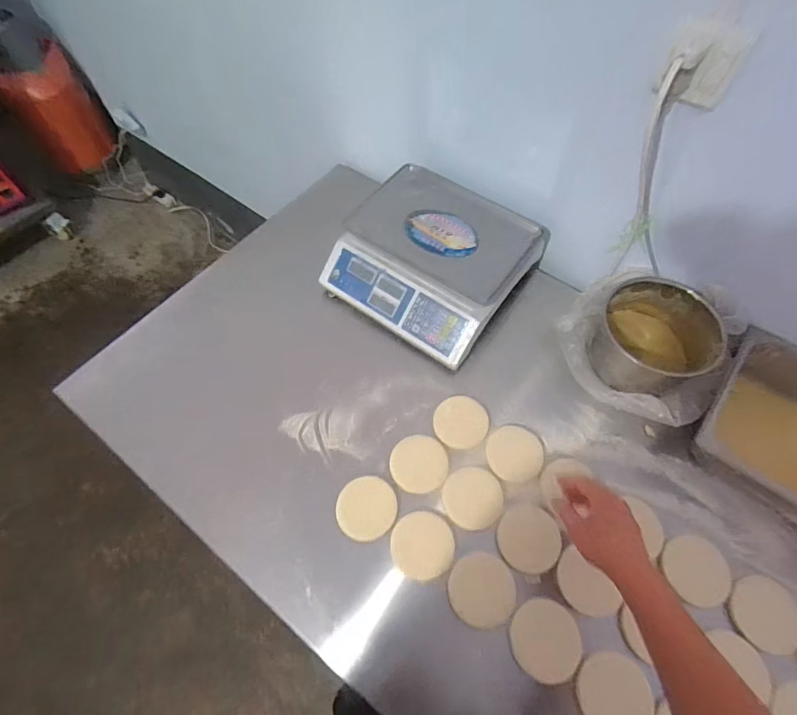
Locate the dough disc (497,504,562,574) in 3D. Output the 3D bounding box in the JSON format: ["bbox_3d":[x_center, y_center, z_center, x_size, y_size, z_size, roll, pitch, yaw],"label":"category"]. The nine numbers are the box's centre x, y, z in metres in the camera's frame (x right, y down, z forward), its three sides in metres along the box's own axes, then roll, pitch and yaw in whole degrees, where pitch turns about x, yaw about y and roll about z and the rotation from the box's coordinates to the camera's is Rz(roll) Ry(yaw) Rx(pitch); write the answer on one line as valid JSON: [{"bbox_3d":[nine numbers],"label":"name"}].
[{"bbox_3d":[0.200,0.277,0.673,0.088,0.009,0.093,0,60,0],"label":"dough disc"}]

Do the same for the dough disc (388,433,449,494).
[{"bbox_3d":[0.035,0.177,0.735,0.095,0.004,0.092,0,60,0],"label":"dough disc"}]

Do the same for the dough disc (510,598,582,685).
[{"bbox_3d":[0.209,0.401,0.623,0.092,0.007,0.099,0,60,0],"label":"dough disc"}]

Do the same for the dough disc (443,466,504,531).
[{"bbox_3d":[0.119,0.223,0.701,0.091,0.015,0.093,0,60,0],"label":"dough disc"}]

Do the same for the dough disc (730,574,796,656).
[{"bbox_3d":[0.531,0.373,0.636,0.099,0.019,0.097,1,60,0],"label":"dough disc"}]

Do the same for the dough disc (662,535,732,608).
[{"bbox_3d":[0.445,0.316,0.652,0.091,0.012,0.092,-3,63,5],"label":"dough disc"}]

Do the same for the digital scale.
[{"bbox_3d":[0.064,-0.201,0.867,0.341,0.088,0.329,33,65,17],"label":"digital scale"}]

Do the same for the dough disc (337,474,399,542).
[{"bbox_3d":[-0.051,0.241,0.702,0.094,0.010,0.095,0,60,0],"label":"dough disc"}]

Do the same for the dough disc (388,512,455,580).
[{"bbox_3d":[0.037,0.288,0.675,0.093,0.008,0.094,0,60,0],"label":"dough disc"}]

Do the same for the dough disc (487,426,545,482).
[{"bbox_3d":[0.193,0.159,0.730,0.089,0.014,0.087,0,60,0],"label":"dough disc"}]

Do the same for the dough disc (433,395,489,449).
[{"bbox_3d":[0.108,0.111,0.755,0.089,0.019,0.087,0,60,0],"label":"dough disc"}]

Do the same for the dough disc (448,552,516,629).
[{"bbox_3d":[0.124,0.343,0.648,0.094,0.005,0.097,0,60,0],"label":"dough disc"}]

